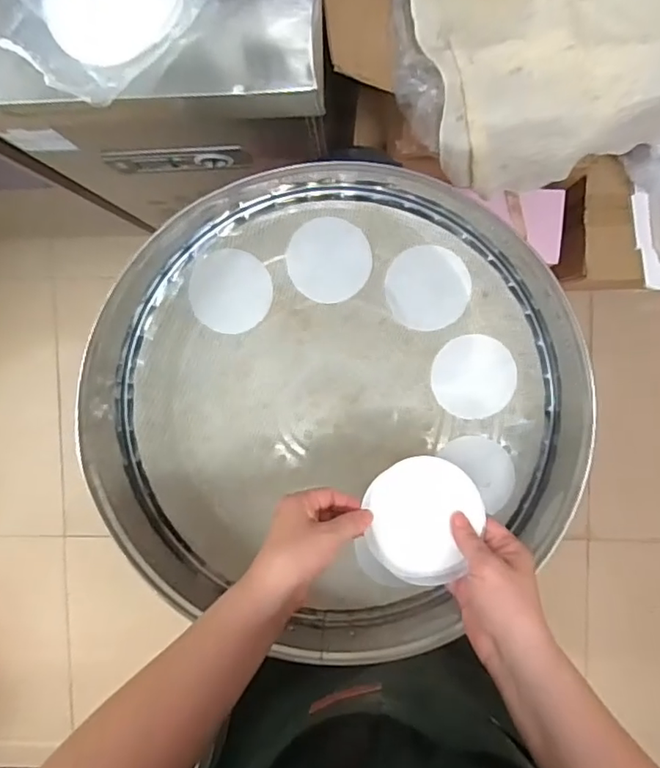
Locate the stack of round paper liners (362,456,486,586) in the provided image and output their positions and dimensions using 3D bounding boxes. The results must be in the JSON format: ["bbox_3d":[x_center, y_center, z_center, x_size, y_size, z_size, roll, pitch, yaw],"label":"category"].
[{"bbox_3d":[0.079,0.118,0.485,0.095,0.007,0.105,20,86,12],"label":"stack of round paper liners"}]

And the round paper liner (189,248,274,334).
[{"bbox_3d":[-0.115,-0.107,0.636,0.093,0.005,0.093,6,94,3],"label":"round paper liner"}]

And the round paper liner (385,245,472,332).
[{"bbox_3d":[0.112,-0.109,0.622,0.094,0.004,0.090,0,94,3],"label":"round paper liner"}]

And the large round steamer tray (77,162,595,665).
[{"bbox_3d":[0.012,0.022,0.603,0.545,0.114,0.518,0,94,3],"label":"large round steamer tray"}]

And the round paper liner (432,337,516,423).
[{"bbox_3d":[0.167,-0.008,0.636,0.093,0.004,0.094,0,98,2],"label":"round paper liner"}]

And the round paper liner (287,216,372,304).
[{"bbox_3d":[-0.001,-0.142,0.633,0.094,0.005,0.093,2,94,3],"label":"round paper liner"}]

